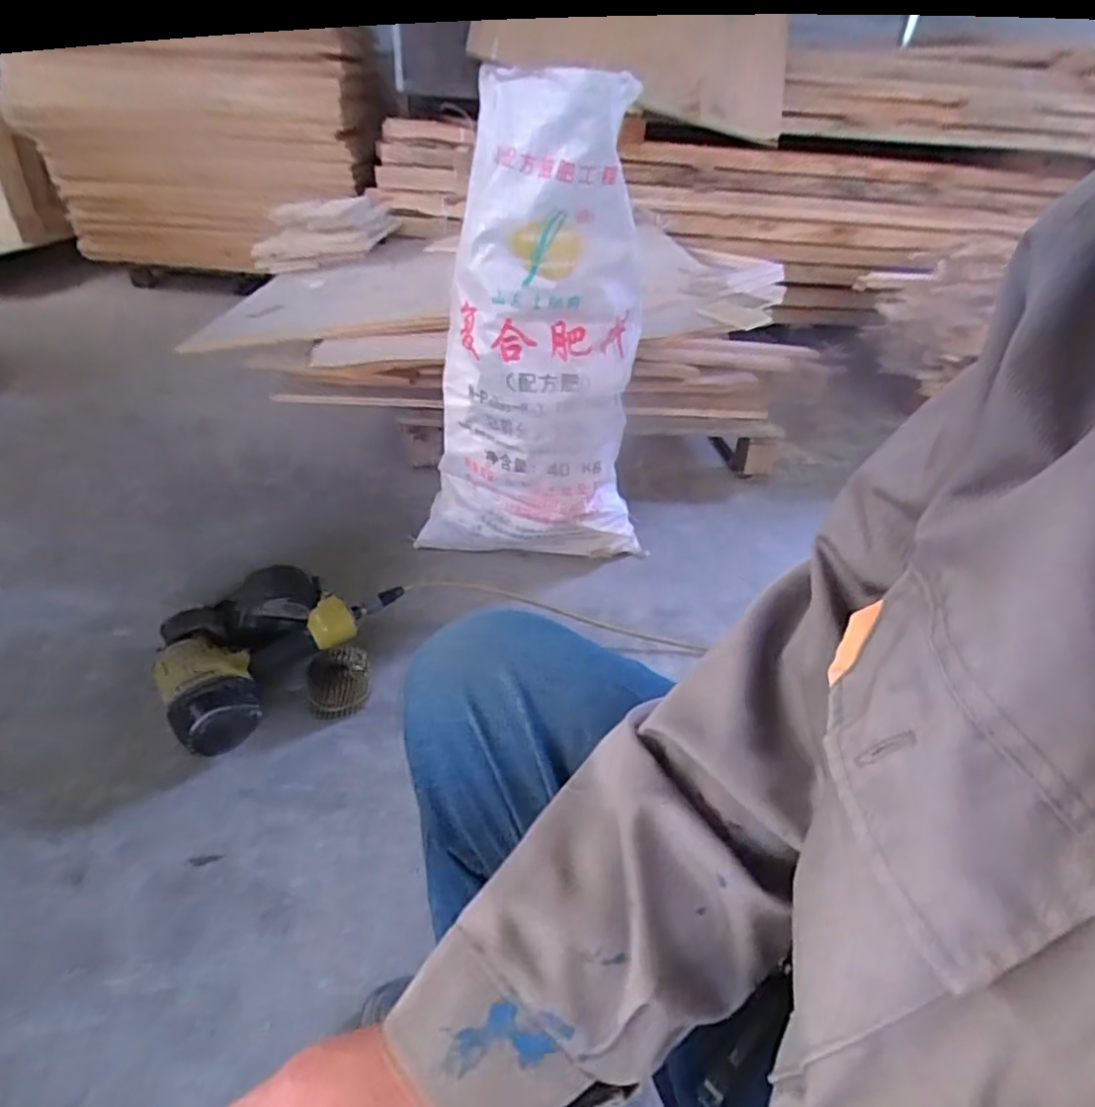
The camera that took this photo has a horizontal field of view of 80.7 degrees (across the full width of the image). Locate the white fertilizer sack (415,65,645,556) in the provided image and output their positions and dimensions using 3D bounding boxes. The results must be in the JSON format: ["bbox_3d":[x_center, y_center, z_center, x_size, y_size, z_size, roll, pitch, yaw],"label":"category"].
[{"bbox_3d":[-0.002,-0.344,1.138,0.419,0.772,0.199,-1,35,-7],"label":"white fertilizer sack"}]

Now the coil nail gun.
[{"bbox_3d":[-0.410,0.150,1.026,0.362,0.121,0.261,-14,39,-24],"label":"coil nail gun"}]

